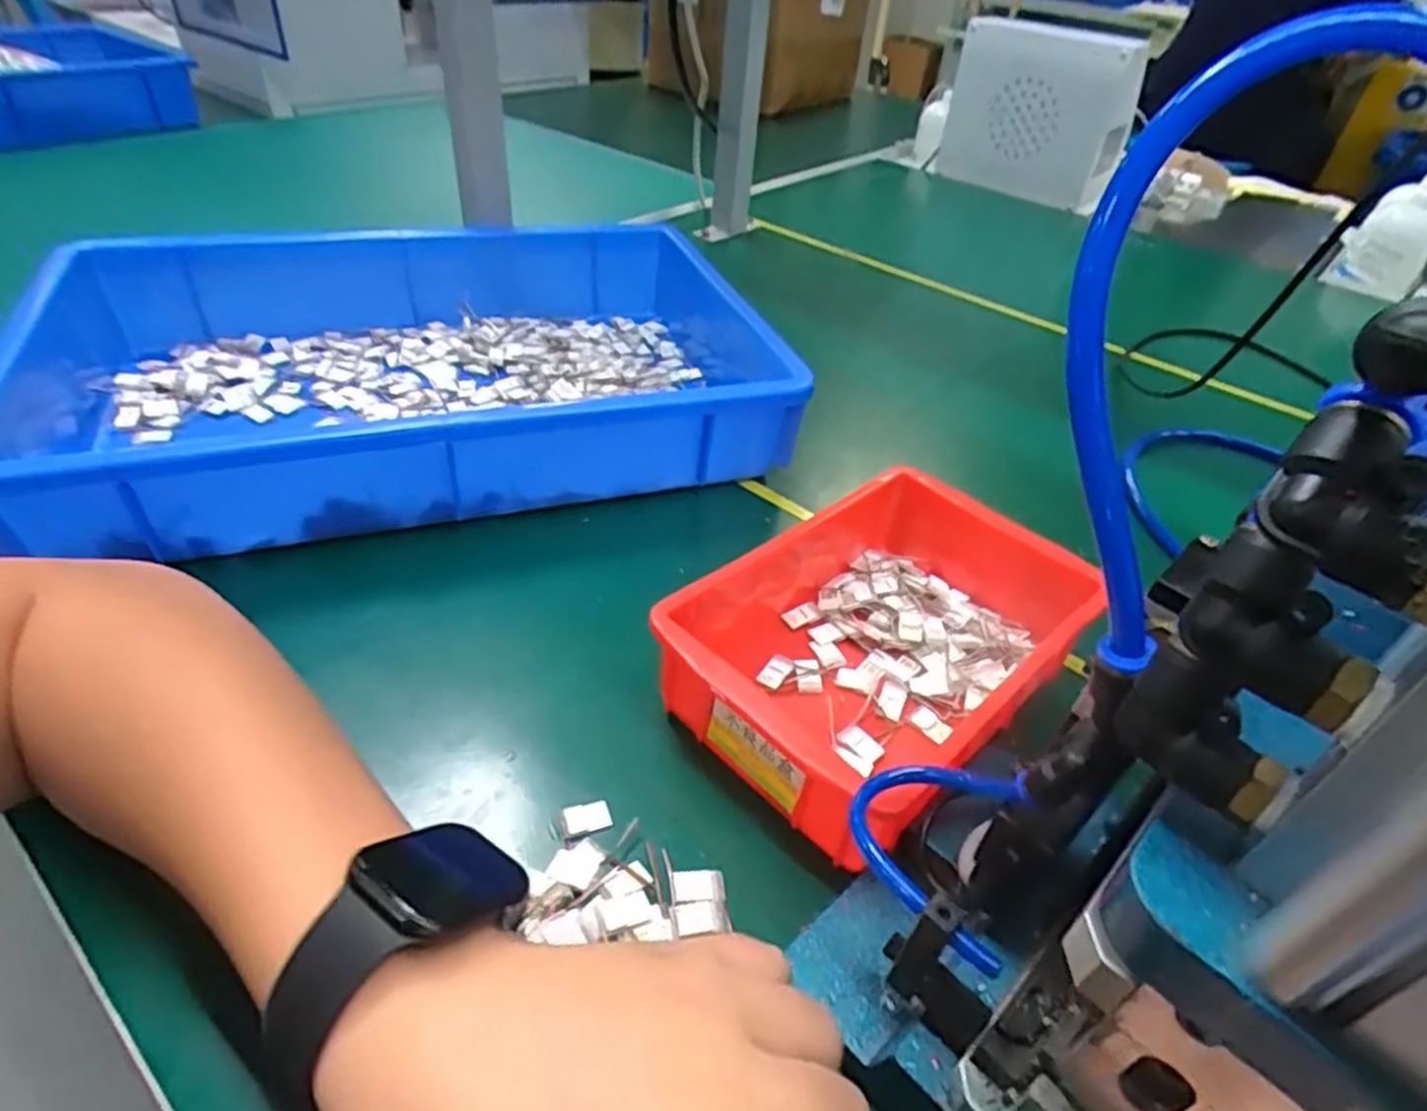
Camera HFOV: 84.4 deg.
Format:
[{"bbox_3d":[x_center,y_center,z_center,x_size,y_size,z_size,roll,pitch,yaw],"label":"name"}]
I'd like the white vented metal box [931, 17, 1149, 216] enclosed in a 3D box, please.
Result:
[{"bbox_3d":[0.465,-0.636,1.135,0.257,0.208,0.074,29,46,25],"label":"white vented metal box"}]

